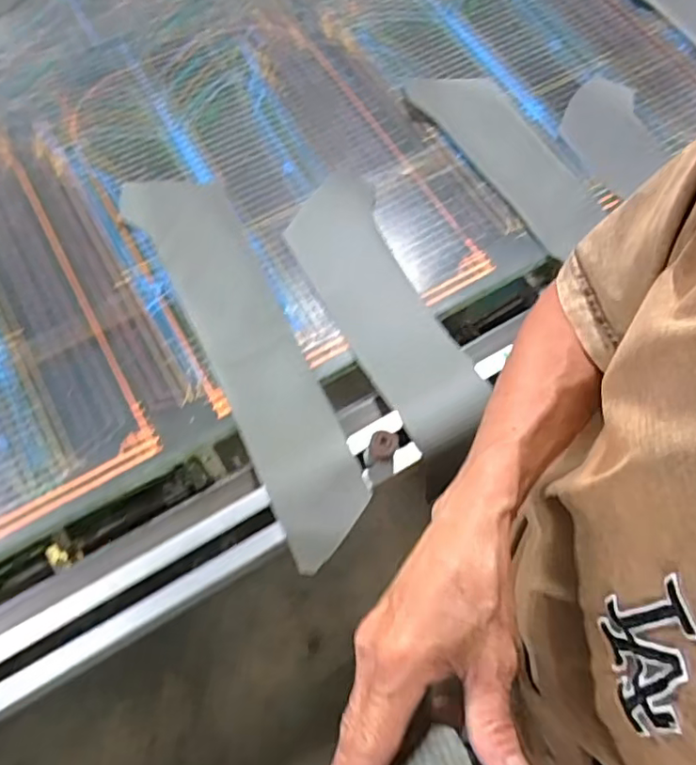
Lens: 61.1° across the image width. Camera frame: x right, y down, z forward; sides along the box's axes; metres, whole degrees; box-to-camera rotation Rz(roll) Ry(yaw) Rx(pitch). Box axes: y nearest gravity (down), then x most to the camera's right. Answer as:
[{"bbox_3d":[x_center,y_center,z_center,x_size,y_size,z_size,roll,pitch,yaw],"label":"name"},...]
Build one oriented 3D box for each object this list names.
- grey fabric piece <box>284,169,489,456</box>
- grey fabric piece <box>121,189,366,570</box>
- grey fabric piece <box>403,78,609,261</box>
[{"bbox_3d":[0.030,-0.087,0.600,0.103,0.030,0.327,-22,69,-11],"label":"grey fabric piece"},{"bbox_3d":[-0.101,-0.050,0.578,0.102,0.034,0.447,-27,70,-12],"label":"grey fabric piece"},{"bbox_3d":[0.187,-0.272,0.689,0.101,0.013,0.278,-31,71,-14],"label":"grey fabric piece"}]

